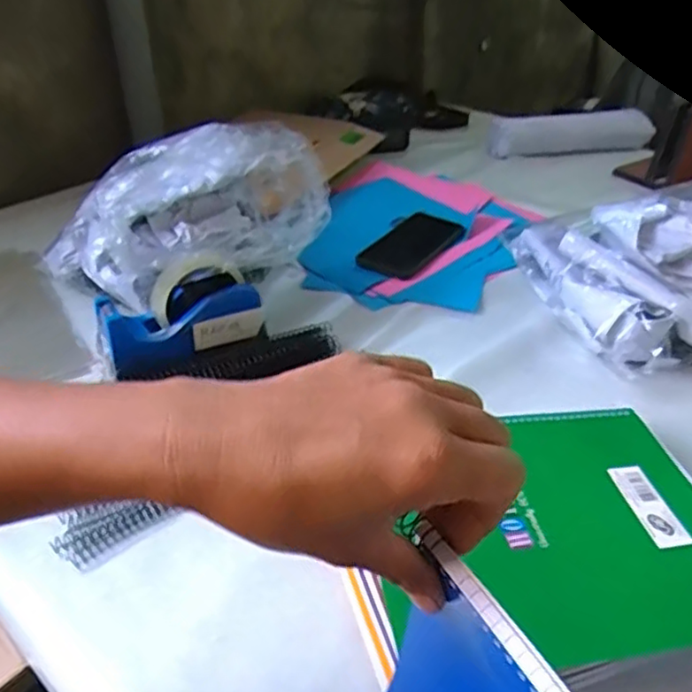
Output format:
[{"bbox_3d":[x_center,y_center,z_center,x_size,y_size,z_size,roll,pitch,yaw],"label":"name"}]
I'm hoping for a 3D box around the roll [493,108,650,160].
[{"bbox_3d":[0.416,-0.384,1.163,0.309,0.052,0.088,-6,37,-10],"label":"roll"}]

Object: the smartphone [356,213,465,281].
[{"bbox_3d":[0.089,-0.139,0.857,0.079,0.012,0.154,26,43,29],"label":"smartphone"}]

